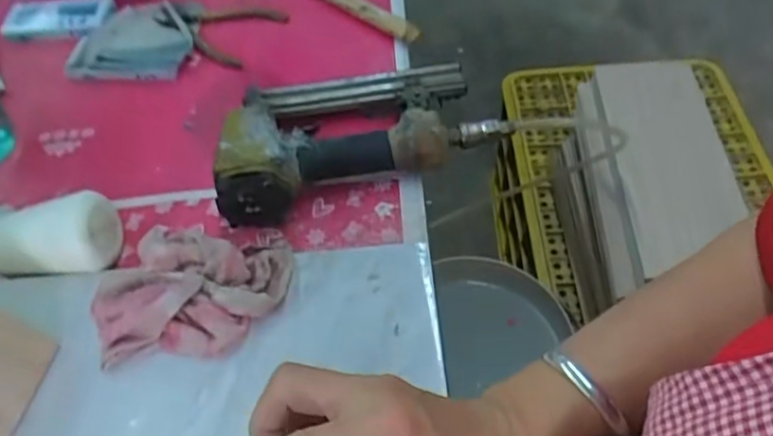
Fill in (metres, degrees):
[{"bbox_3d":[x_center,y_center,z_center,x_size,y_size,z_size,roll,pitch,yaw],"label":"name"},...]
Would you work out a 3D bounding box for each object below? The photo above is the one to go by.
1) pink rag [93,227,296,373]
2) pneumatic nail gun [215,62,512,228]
[{"bbox_3d":[-0.148,0.052,0.464,0.143,0.037,0.100,-6,51,1],"label":"pink rag"},{"bbox_3d":[-0.039,-0.093,0.558,0.251,0.064,0.159,-19,52,-9],"label":"pneumatic nail gun"}]

